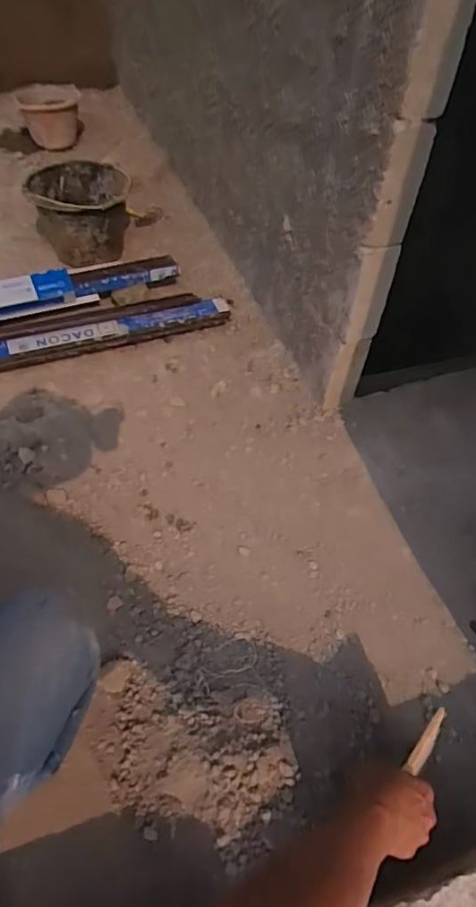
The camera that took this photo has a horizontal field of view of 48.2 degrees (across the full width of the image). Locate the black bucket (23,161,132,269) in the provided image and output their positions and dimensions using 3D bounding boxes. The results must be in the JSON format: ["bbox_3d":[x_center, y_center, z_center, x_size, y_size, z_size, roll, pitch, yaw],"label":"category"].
[{"bbox_3d":[-0.443,-0.698,1.513,0.265,0.192,0.312,-13,52,-14],"label":"black bucket"}]

